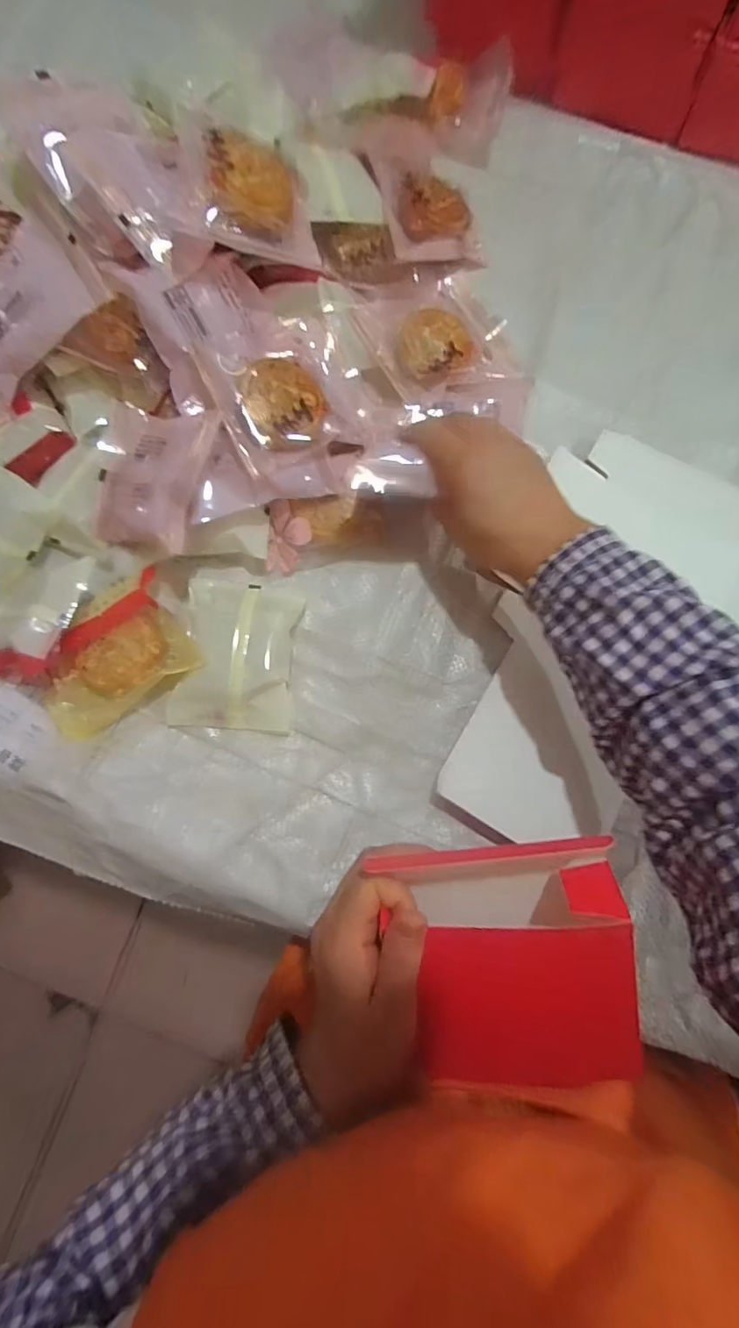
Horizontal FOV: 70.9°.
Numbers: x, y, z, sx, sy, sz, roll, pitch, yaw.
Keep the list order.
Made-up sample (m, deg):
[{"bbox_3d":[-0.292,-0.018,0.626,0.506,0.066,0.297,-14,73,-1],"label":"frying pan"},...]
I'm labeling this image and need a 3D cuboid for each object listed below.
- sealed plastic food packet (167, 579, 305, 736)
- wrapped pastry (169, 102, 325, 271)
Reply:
[{"bbox_3d":[-0.104,-0.008,0.405,0.090,0.024,0.116,4,80,2],"label":"sealed plastic food packet"},{"bbox_3d":[-0.091,-0.364,0.397,0.106,0.022,0.115,1,84,-31],"label":"wrapped pastry"}]

